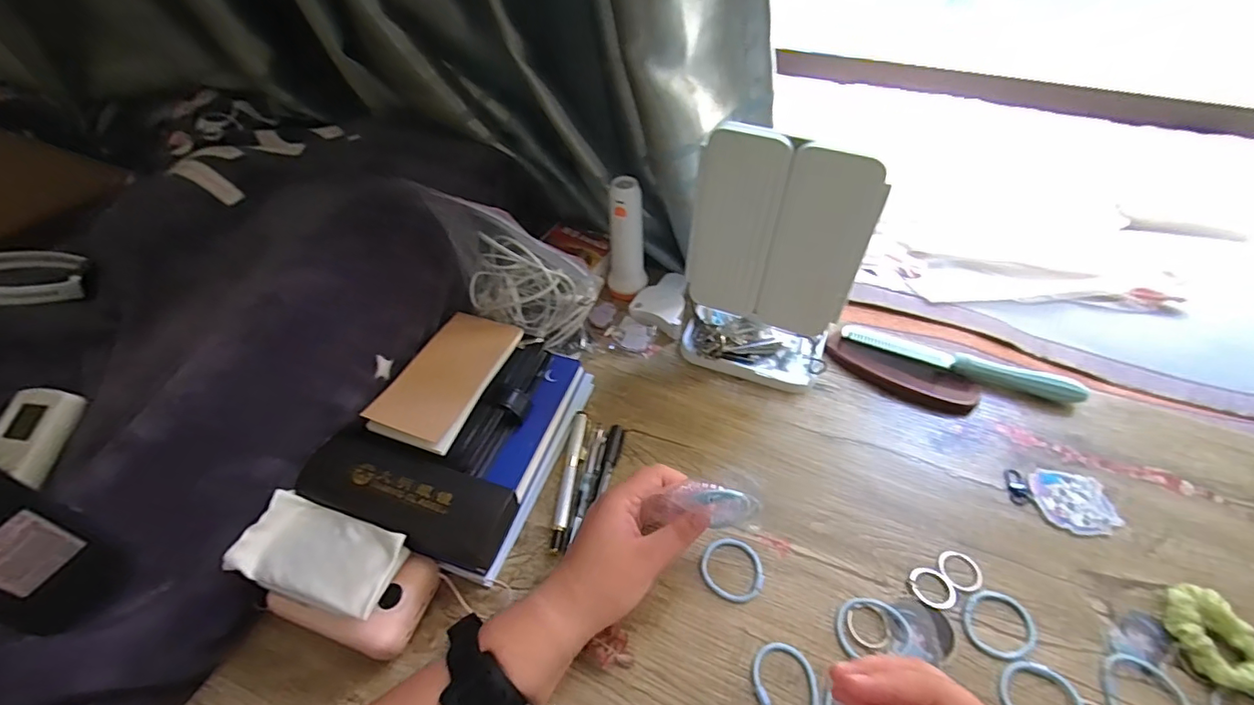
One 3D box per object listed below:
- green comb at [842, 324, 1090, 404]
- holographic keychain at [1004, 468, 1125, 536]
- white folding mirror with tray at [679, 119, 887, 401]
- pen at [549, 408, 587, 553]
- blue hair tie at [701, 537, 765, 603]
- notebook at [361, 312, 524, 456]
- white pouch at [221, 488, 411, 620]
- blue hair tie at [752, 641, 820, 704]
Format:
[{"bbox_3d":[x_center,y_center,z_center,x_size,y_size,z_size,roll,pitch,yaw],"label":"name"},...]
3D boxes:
[{"bbox_3d":[0.336,0.010,0.537,0.221,0.018,0.024,18,53,16],"label":"green comb"},{"bbox_3d":[0.369,0.126,0.445,0.078,0.006,0.052,5,50,6],"label":"holographic keychain"},{"bbox_3d":[0.127,-0.075,0.478,0.146,0.237,0.077,17,52,15],"label":"white folding mirror with tray"},{"bbox_3d":[-0.051,0.110,0.467,0.014,0.010,0.134,4,50,5],"label":"pen"},{"bbox_3d":[0.083,0.170,0.413,0.048,0.004,0.045,-1,50,1],"label":"blue hair tie"},{"bbox_3d":[-0.153,0.020,0.454,0.071,0.018,0.136,14,51,14],"label":"notebook"},{"bbox_3d":[-0.215,0.141,0.370,0.107,0.021,0.059,13,51,14],"label":"white pouch"},{"bbox_3d":[0.109,0.228,0.363,0.044,0.004,0.051,15,52,14],"label":"blue hair tie"}]

